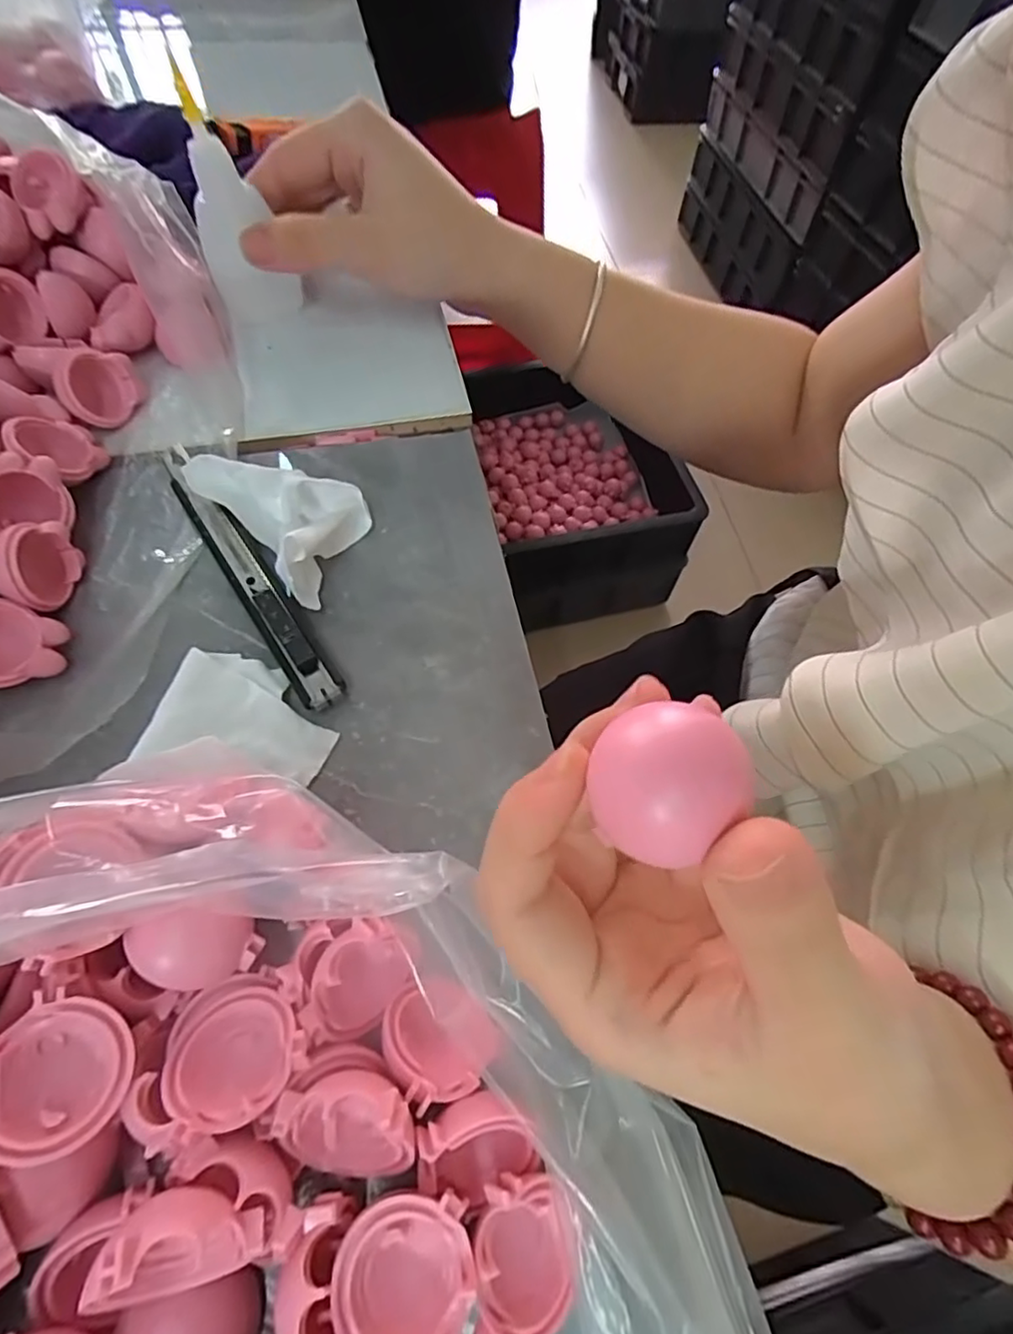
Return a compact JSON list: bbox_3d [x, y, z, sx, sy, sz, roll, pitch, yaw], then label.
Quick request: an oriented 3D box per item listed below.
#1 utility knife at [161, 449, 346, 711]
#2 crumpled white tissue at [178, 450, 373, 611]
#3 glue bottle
[{"bbox_3d":[-0.097,-0.037,0.230,0.013,0.010,0.132,-30,67,-19],"label":"utility knife"},{"bbox_3d":[-0.081,-0.061,0.236,0.044,0.027,0.069,-39,69,-22],"label":"crumpled white tissue"},{"bbox_3d":[-0.116,-0.192,0.265,0.029,0.086,0.024,-32,53,-19],"label":"glue bottle"}]

